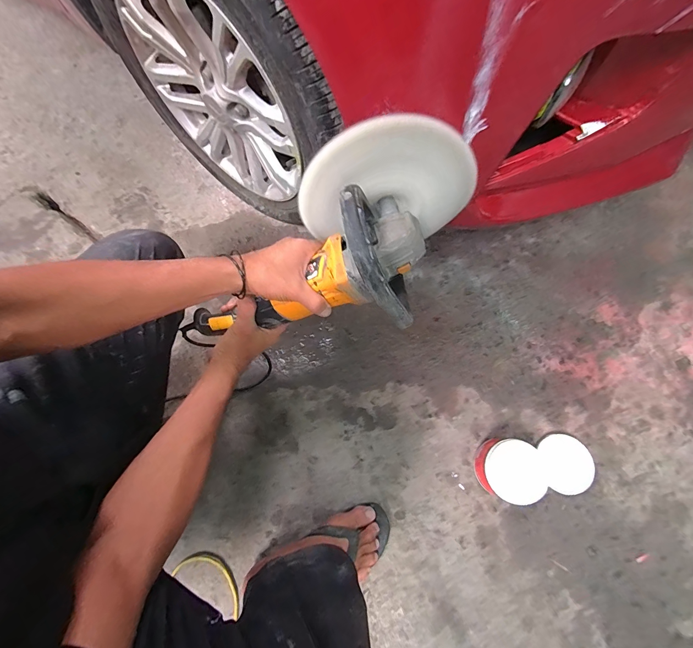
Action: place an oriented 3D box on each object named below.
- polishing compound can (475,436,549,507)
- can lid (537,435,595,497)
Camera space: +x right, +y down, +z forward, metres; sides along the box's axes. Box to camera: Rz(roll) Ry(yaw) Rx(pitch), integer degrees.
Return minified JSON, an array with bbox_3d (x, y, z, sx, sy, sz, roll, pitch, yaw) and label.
[{"bbox_3d":[0.306,0.278,0.621,0.115,0.077,0.110,-15,72,-3],"label":"polishing compound can"},{"bbox_3d":[0.438,0.275,0.643,0.098,0.019,0.104,-2,71,5],"label":"can lid"}]

